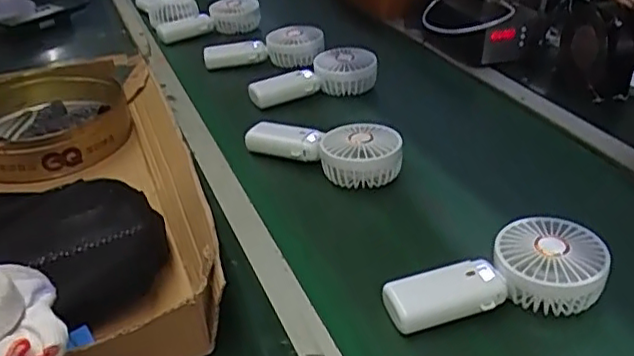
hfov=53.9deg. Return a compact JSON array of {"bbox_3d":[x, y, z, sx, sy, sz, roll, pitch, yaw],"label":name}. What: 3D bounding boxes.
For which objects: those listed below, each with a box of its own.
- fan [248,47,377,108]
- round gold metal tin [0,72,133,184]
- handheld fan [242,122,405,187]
[{"bbox_3d":[-0.005,-0.147,0.893,0.191,0.045,0.080,-17,38,-29],"label":"fan"},{"bbox_3d":[-0.324,-0.066,0.739,0.185,0.064,0.198,3,32,-2],"label":"round gold metal tin"},{"bbox_3d":[0.001,-0.027,0.710,0.186,0.060,0.087,7,33,5],"label":"handheld fan"}]

